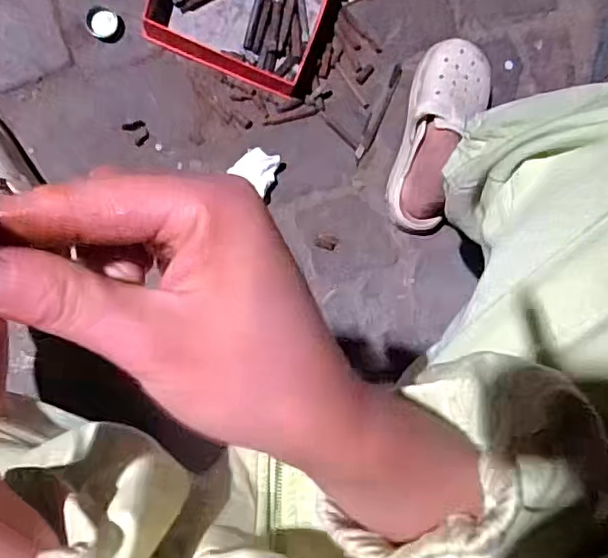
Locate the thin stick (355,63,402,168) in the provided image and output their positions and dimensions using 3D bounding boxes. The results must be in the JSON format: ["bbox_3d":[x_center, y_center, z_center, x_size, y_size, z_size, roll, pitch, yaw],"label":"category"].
[{"bbox_3d":[0.104,-0.230,0.796,0.016,0.014,0.153,26,87,-7],"label":"thin stick"}]

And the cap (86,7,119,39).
[{"bbox_3d":[-0.259,-0.330,0.743,0.038,0.005,0.038,0,90,-8],"label":"cap"}]

